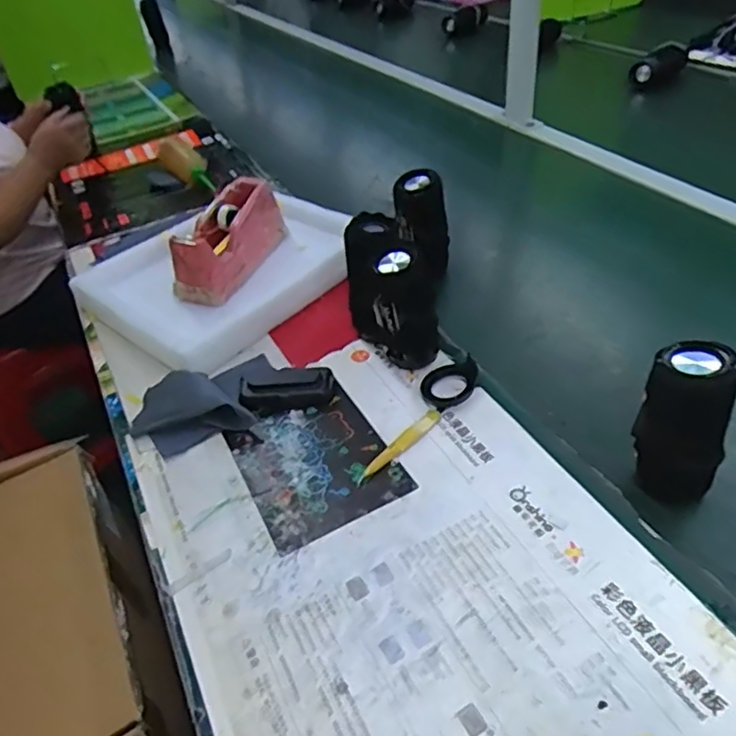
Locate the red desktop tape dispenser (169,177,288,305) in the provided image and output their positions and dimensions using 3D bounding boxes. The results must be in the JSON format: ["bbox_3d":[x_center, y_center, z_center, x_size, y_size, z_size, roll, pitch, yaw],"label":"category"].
[{"bbox_3d":[-0.198,-0.181,0.859,0.078,0.097,0.192,10,44,19],"label":"red desktop tape dispenser"}]

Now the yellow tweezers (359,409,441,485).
[{"bbox_3d":[0.033,0.079,0.624,0.116,0.007,0.019,-35,48,-28],"label":"yellow tweezers"}]

